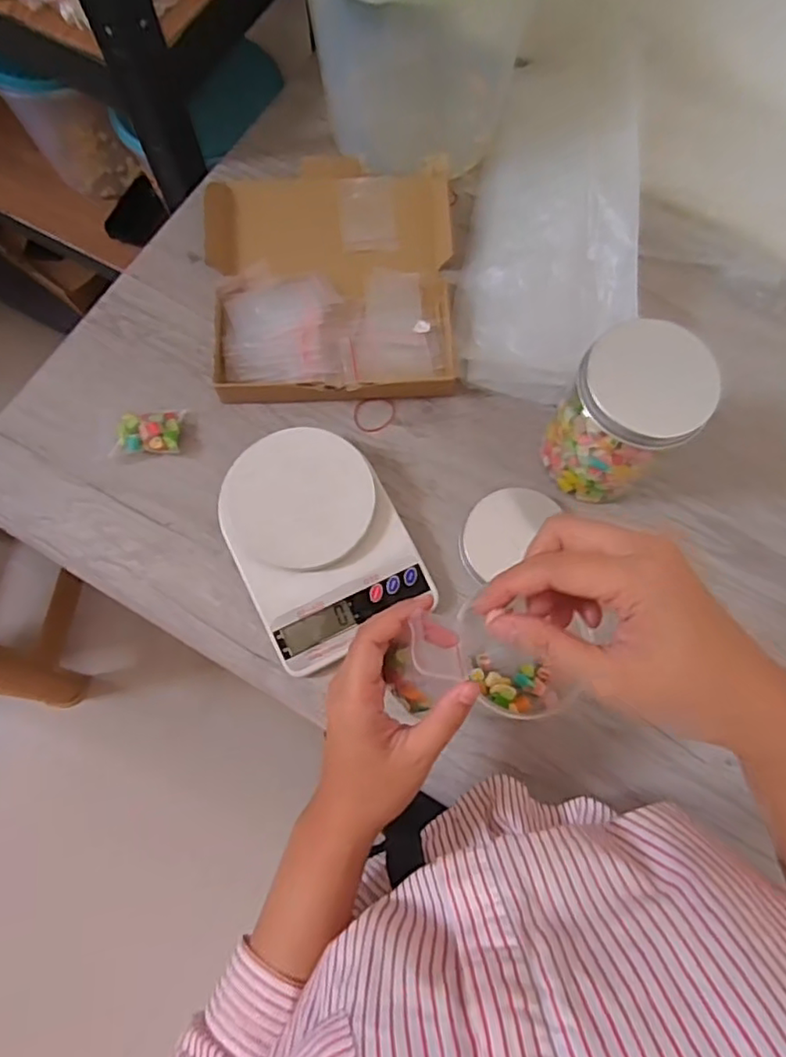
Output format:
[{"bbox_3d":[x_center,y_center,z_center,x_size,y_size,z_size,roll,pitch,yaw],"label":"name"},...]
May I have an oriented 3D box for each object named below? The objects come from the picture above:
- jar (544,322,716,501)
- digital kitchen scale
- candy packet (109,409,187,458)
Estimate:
[{"bbox_3d":[0.167,-0.081,0.449,0.083,0.116,0.082,0,73,-1],"label":"jar"},{"bbox_3d":[-0.058,0.008,0.476,0.125,0.039,0.169,-26,75,-9],"label":"digital kitchen scale"},{"bbox_3d":[-0.205,-0.081,0.511,0.052,0.019,0.040,-3,73,-2],"label":"candy packet"}]

